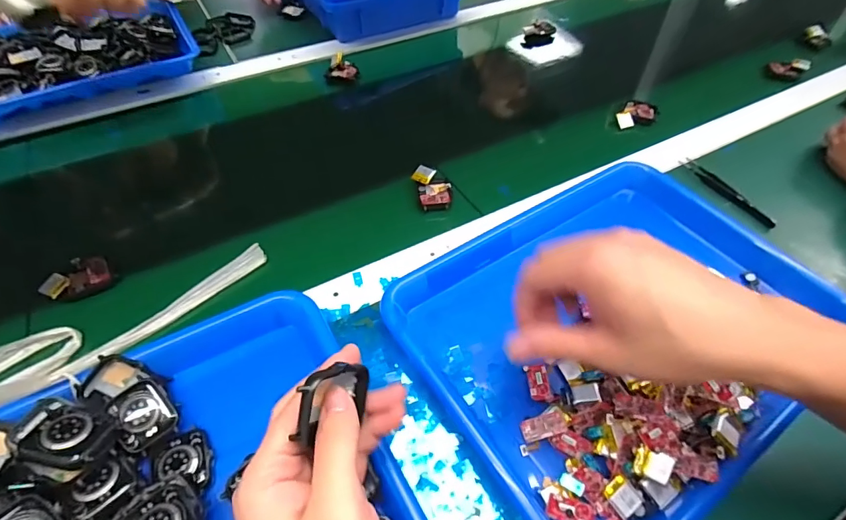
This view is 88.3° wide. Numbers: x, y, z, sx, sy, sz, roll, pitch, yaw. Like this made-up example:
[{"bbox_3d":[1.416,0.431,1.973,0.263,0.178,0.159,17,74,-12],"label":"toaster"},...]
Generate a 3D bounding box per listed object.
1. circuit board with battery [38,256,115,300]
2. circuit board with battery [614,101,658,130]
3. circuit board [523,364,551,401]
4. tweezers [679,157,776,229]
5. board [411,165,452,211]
[{"bbox_3d":[-0.311,0.016,0.393,0.053,0.013,0.034,-24,56,-17],"label":"circuit board with battery"},{"bbox_3d":[0.278,-0.189,0.567,0.041,0.012,0.057,31,59,22],"label":"circuit board with battery"},{"bbox_3d":[0.088,0.092,0.331,0.016,0.006,0.029,-4,53,-3],"label":"circuit board"},{"bbox_3d":[0.330,-0.075,0.476,0.013,0.009,0.114,-22,55,-15],"label":"tweezers"},{"bbox_3d":[0.011,-0.079,0.471,0.036,0.011,0.058,-15,54,-11],"label":"board"}]

